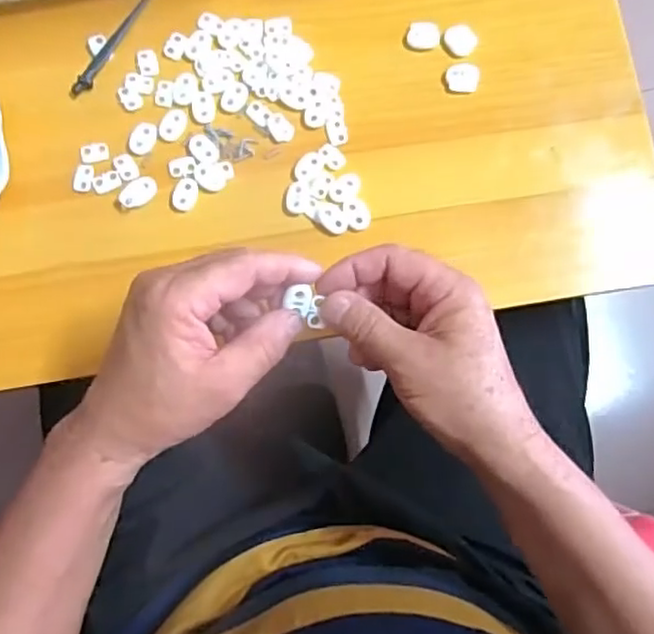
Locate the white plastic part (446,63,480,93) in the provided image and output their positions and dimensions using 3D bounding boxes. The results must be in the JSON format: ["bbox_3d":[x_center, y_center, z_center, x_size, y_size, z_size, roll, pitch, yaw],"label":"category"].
[{"bbox_3d":[0.096,-0.169,0.467,0.023,0.007,0.019,4,81,-1],"label":"white plastic part"}]

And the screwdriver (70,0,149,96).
[{"bbox_3d":[-0.148,-0.198,0.464,0.010,0.004,0.103,29,81,3],"label":"screwdriver"}]

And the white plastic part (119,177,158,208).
[{"bbox_3d":[-0.128,-0.084,0.448,0.027,0.011,0.017,-42,84,-7],"label":"white plastic part"}]

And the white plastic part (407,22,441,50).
[{"bbox_3d":[0.069,-0.201,0.472,0.023,0.004,0.020,9,81,0],"label":"white plastic part"}]

